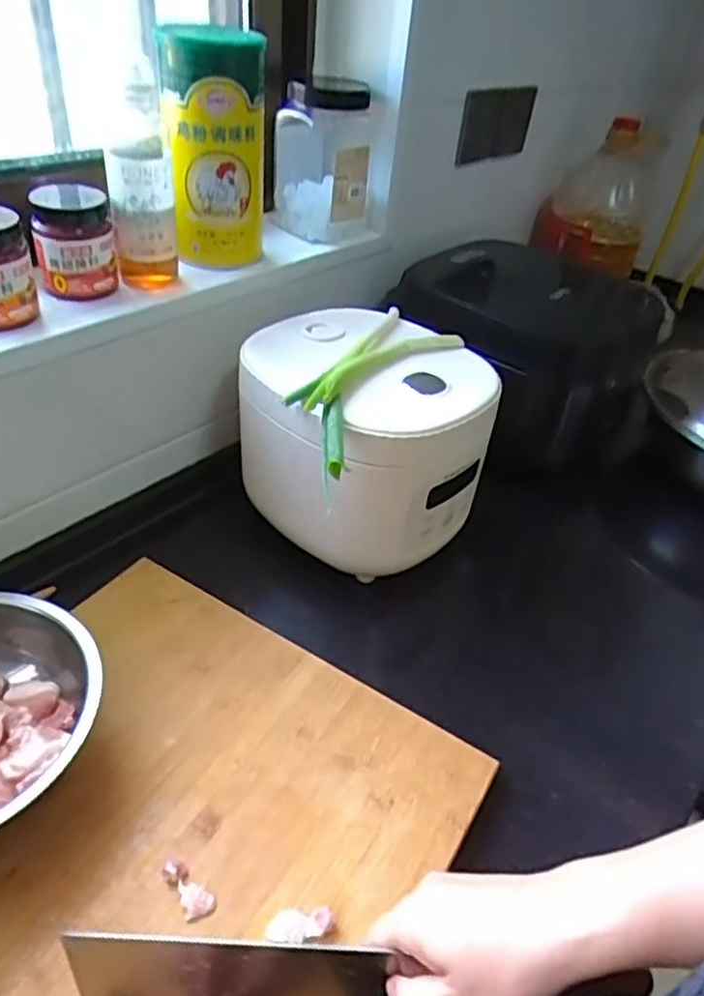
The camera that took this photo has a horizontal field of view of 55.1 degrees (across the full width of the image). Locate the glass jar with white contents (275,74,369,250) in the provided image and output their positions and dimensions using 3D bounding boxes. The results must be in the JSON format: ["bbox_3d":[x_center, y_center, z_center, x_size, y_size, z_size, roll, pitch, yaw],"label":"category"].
[{"bbox_3d":[-0.034,-0.410,0.821,0.120,0.155,0.105,5,38,-2],"label":"glass jar with white contents"}]

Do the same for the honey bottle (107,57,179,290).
[{"bbox_3d":[-0.201,-0.269,0.650,0.058,0.126,0.044,-7,40,-17],"label":"honey bottle"}]

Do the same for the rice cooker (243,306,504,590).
[{"bbox_3d":[0.018,-0.064,0.701,0.231,0.181,0.203,29,43,26],"label":"rice cooker"}]

